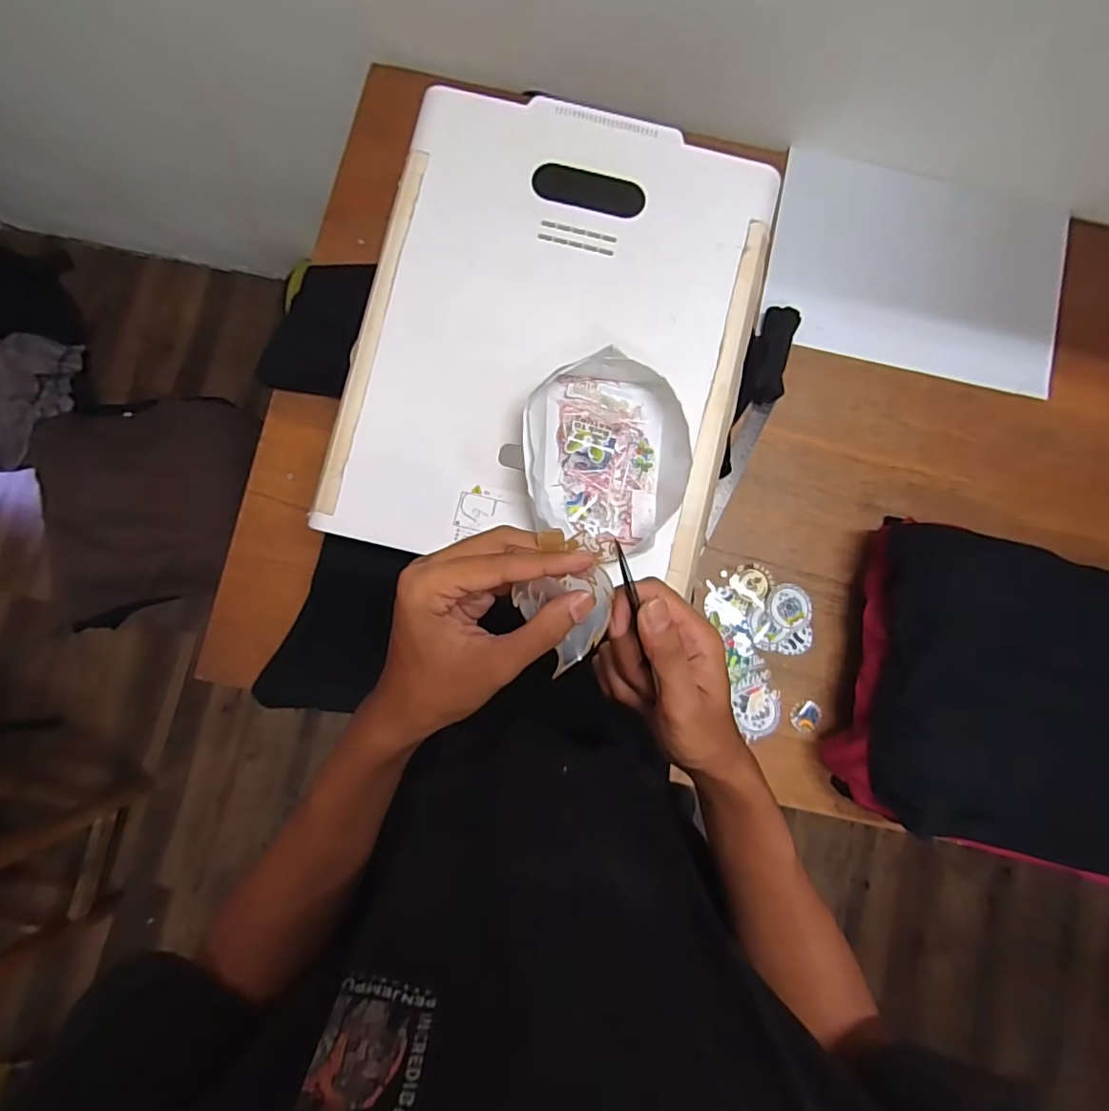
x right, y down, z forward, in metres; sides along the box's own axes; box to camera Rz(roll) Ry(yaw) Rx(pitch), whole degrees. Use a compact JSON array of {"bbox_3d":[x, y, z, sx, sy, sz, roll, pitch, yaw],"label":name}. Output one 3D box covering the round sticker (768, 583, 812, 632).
[{"bbox_3d":[0.311,0.068,0.721,0.059,0.008,0.060,0,85,-3],"label":"round sticker"}]

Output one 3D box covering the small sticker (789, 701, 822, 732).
[{"bbox_3d":[0.325,0.209,0.706,0.040,0.004,0.035,-21,81,0],"label":"small sticker"}]

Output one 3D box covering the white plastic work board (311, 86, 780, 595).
[{"bbox_3d":[0.003,-0.231,0.577,0.396,0.036,0.494,14,83,0],"label":"white plastic work board"}]

